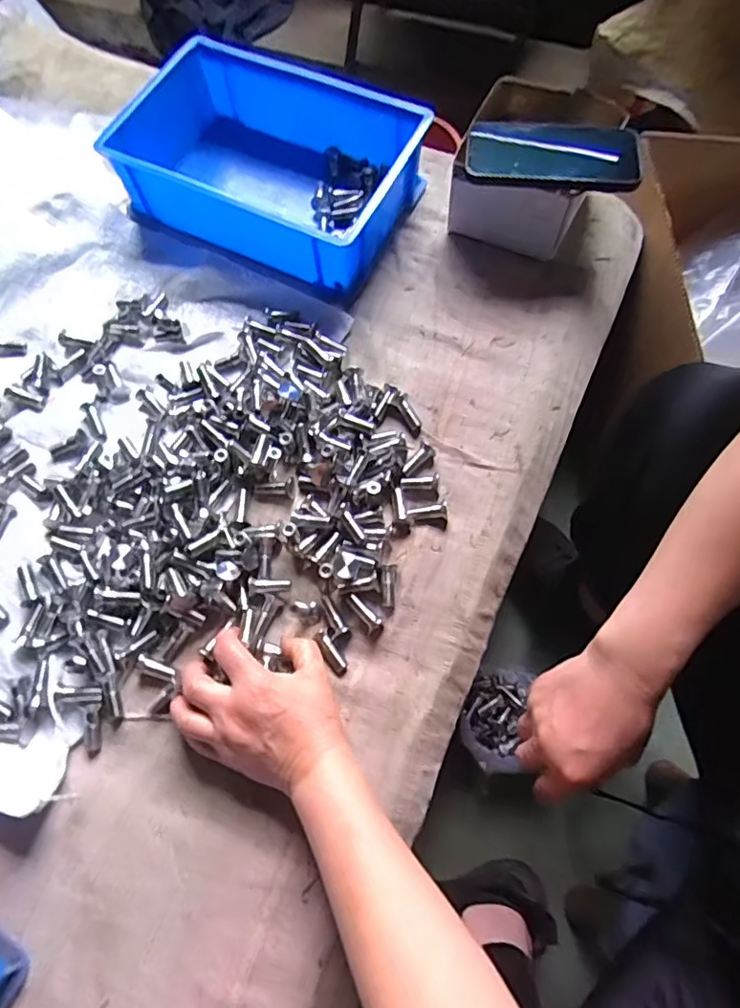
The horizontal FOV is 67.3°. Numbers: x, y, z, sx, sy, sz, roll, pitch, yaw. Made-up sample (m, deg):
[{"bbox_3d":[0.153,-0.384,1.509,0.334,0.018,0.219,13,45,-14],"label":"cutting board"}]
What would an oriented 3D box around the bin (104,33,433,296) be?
[{"bbox_3d":[-0.112,-0.367,0.600,0.299,0.077,0.189,25,71,11],"label":"bin"}]

